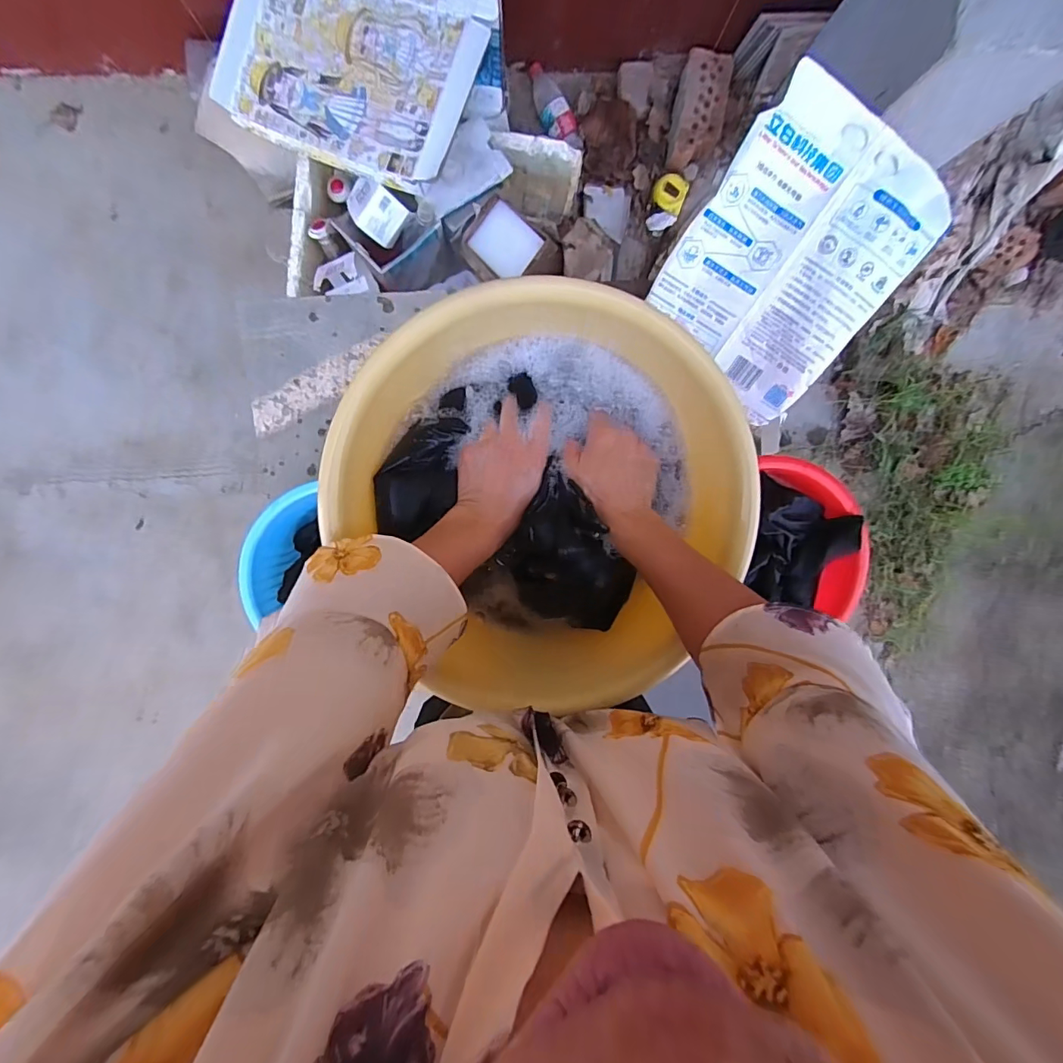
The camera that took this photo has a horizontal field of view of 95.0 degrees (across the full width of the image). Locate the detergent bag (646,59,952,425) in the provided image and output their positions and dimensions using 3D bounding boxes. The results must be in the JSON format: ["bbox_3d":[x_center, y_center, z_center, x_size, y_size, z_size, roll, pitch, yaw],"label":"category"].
[{"bbox_3d":[0.412,-0.428,0.789,0.333,0.052,0.397,30,123,-5],"label":"detergent bag"}]

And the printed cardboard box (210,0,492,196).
[{"bbox_3d":[-0.335,-0.872,0.900,0.464,0.025,0.352,22,96,3],"label":"printed cardboard box"}]

